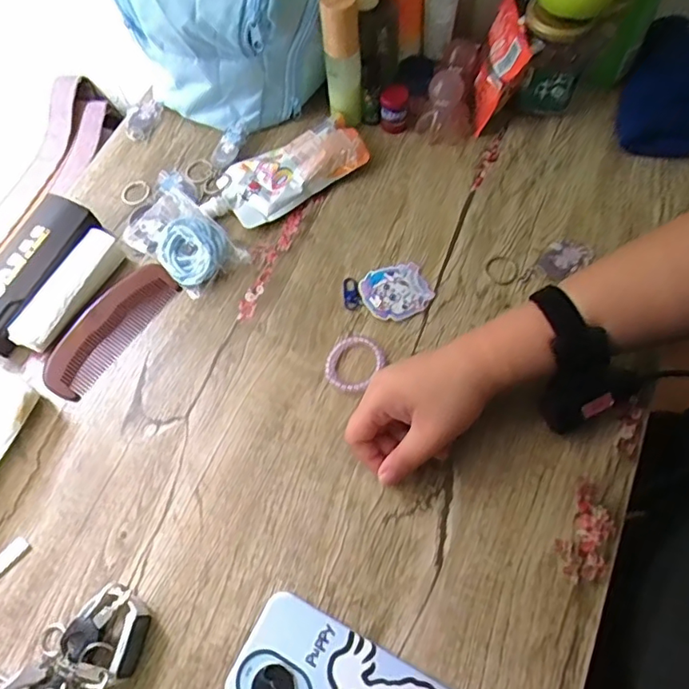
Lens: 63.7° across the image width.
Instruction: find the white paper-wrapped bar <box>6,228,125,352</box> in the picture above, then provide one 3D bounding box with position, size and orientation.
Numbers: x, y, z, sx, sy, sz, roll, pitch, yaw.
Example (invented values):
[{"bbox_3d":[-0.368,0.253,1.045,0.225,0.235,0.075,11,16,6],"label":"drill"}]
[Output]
[{"bbox_3d":[-0.256,-0.051,0.516,0.040,0.021,0.125,23,70,14],"label":"white paper-wrapped bar"}]

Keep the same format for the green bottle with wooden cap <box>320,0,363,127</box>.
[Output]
[{"bbox_3d":[-0.001,-0.270,0.535,0.038,0.128,0.033,-5,65,2],"label":"green bottle with wooden cap"}]

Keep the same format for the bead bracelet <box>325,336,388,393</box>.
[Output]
[{"bbox_3d":[0.008,0.016,0.480,0.043,0.010,0.053,35,73,18],"label":"bead bracelet"}]

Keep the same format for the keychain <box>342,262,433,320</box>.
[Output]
[{"bbox_3d":[0.039,-0.046,0.508,0.075,0.009,0.054,-17,65,-3],"label":"keychain"}]

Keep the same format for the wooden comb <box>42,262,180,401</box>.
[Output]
[{"bbox_3d":[-0.216,-0.017,0.509,0.050,0.012,0.141,34,73,18],"label":"wooden comb"}]

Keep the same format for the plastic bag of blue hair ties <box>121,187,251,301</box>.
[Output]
[{"bbox_3d":[-0.156,-0.103,0.537,0.112,0.024,0.070,39,74,19],"label":"plastic bag of blue hair ties"}]

